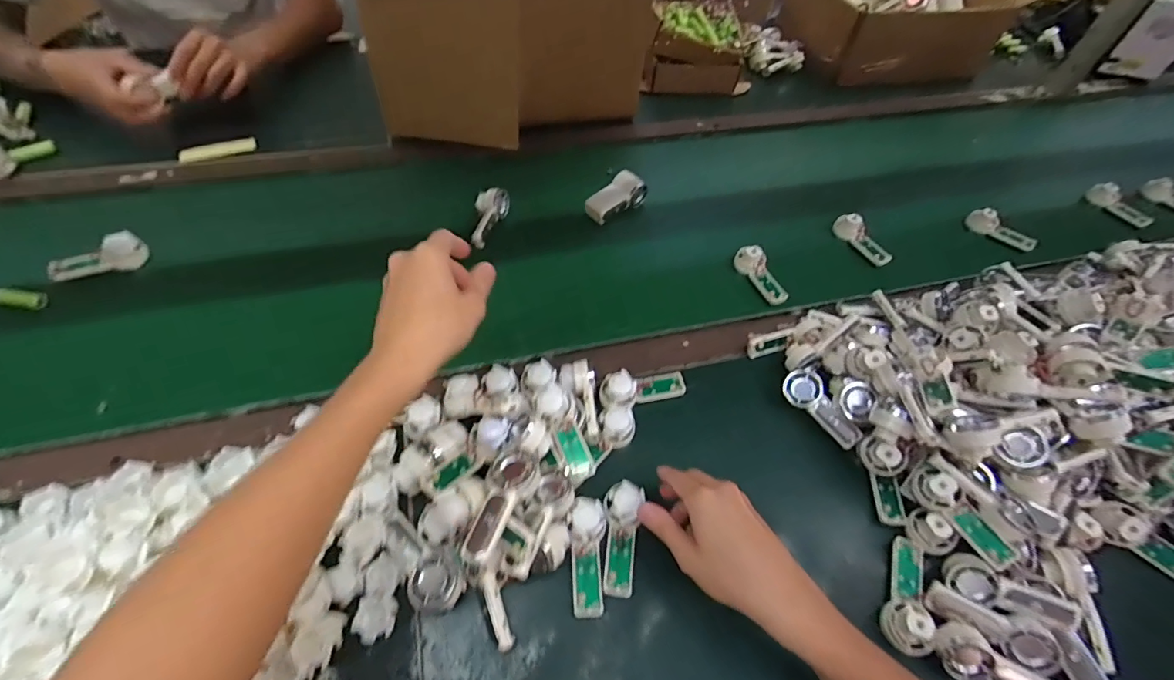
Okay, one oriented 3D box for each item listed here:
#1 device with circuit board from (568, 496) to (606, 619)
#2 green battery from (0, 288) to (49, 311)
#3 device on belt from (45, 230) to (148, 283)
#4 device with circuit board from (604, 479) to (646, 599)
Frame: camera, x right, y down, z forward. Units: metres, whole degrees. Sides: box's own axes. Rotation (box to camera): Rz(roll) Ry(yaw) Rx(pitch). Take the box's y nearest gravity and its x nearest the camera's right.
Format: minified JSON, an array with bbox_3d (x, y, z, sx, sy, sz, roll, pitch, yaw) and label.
[{"bbox_3d":[0.002,0.189,0.429,0.033,0.027,0.088,0,55,-4],"label":"device with circuit board"},{"bbox_3d":[-0.649,-0.047,0.564,0.044,0.017,0.020,9,51,-27],"label":"green battery"},{"bbox_3d":[-0.597,-0.100,0.601,0.099,0.039,0.026,-23,60,-19],"label":"device on belt"},{"bbox_3d":[0.031,0.177,0.441,0.032,0.020,0.093,6,71,0],"label":"device with circuit board"}]

